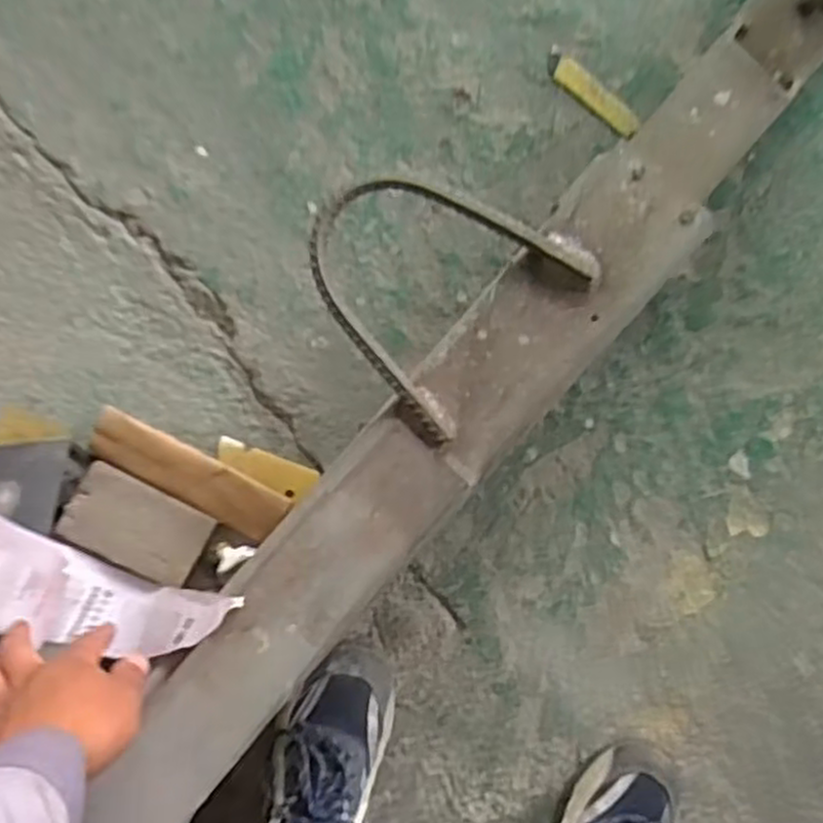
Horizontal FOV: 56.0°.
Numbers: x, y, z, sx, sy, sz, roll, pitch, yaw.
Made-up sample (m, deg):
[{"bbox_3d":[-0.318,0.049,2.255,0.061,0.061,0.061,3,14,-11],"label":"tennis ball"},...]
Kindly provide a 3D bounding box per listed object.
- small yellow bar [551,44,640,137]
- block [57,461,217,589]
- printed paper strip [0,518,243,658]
[{"bbox_3d":[0.162,-0.284,0.691,0.102,0.008,0.022,38,96,-4],"label":"small yellow bar"},{"bbox_3d":[-0.255,0.108,0.716,0.125,0.024,0.074,28,96,-3],"label":"block"},{"bbox_3d":[-0.295,0.153,0.659,0.287,0.117,0.103,17,95,0],"label":"printed paper strip"}]

